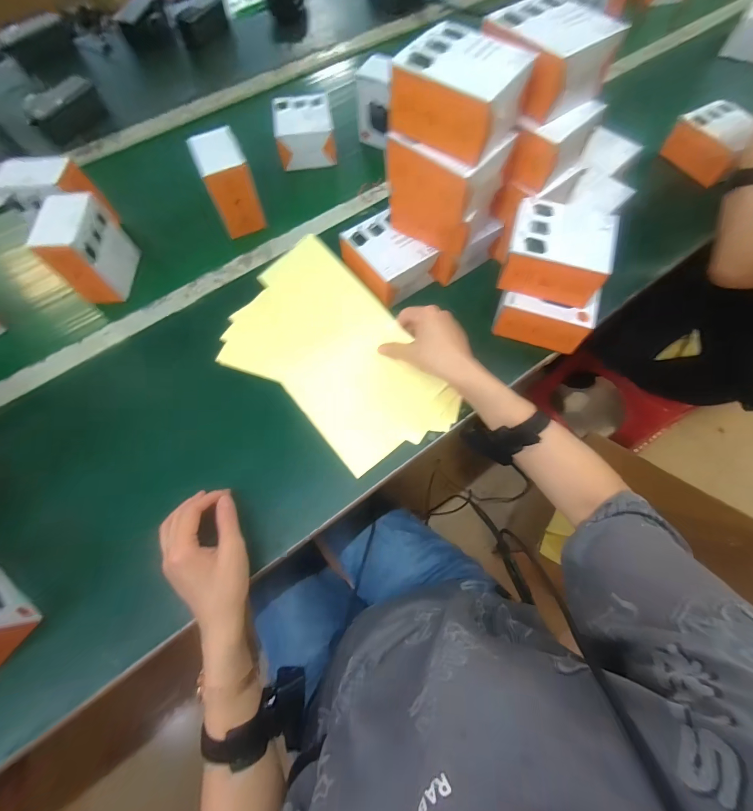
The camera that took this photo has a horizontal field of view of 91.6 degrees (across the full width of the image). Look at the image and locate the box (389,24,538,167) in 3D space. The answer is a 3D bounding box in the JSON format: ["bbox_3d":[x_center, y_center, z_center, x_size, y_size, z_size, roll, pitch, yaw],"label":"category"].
[{"bbox_3d":[0.086,-0.327,0.385,0.116,0.064,0.097,32,72,14],"label":"box"}]

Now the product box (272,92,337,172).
[{"bbox_3d":[-0.133,-0.512,0.683,0.102,0.055,0.122,-10,67,-3],"label":"product box"}]

